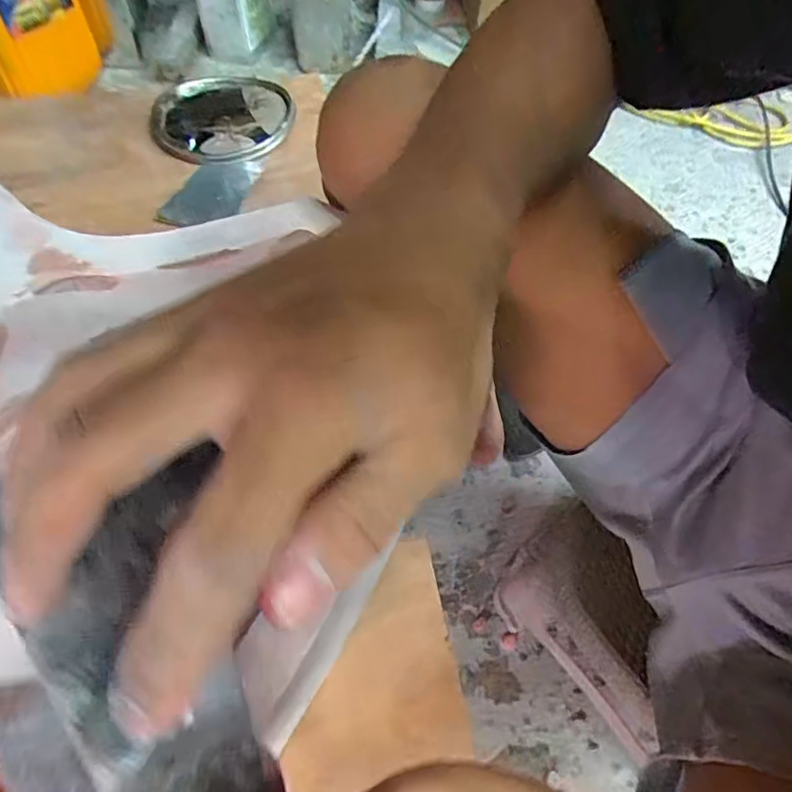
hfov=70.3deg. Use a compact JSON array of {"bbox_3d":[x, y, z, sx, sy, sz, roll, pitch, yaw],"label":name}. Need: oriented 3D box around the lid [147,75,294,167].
[{"bbox_3d":[-0.195,-0.317,0.639,0.148,0.019,0.151,1,57,-1],"label":"lid"}]

